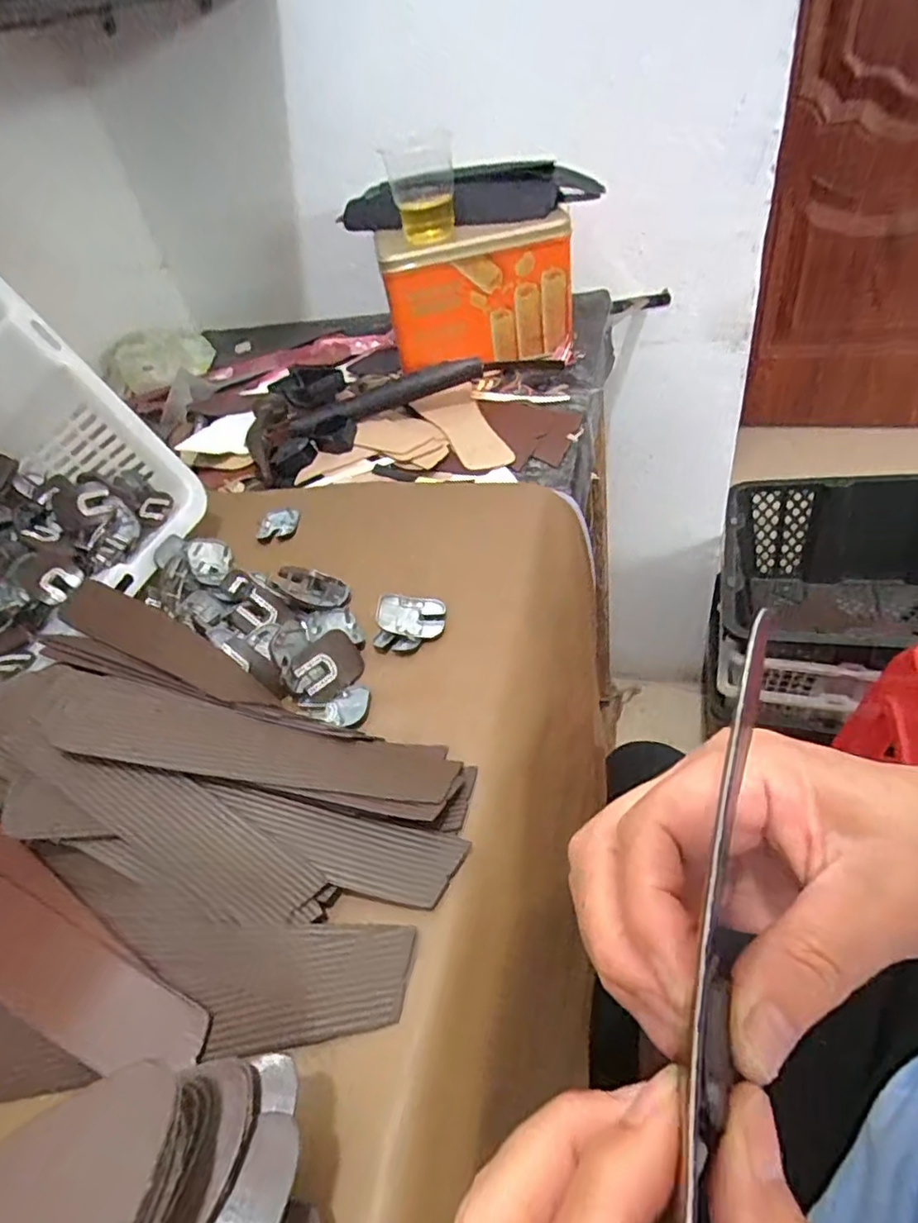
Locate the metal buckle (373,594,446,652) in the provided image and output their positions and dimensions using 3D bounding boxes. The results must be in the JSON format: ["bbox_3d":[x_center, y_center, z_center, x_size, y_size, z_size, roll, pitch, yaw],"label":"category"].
[{"bbox_3d":[-0.028,0.006,0.358,0.039,0.015,0.037,-7,43,7],"label":"metal buckle"}]

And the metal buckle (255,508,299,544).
[{"bbox_3d":[-0.138,-0.065,0.470,0.032,0.010,0.039,-7,43,7],"label":"metal buckle"}]

